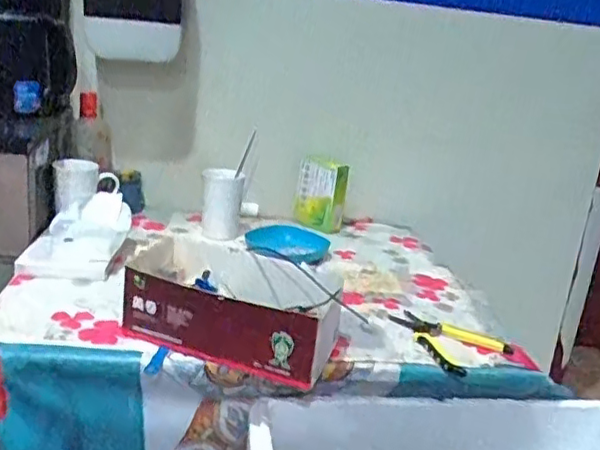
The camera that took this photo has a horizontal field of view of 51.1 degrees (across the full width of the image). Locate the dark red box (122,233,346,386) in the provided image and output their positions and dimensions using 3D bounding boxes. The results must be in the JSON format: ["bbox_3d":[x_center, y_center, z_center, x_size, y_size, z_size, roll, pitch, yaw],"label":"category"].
[{"bbox_3d":[-0.086,0.100,0.794,0.264,0.089,0.141,14,19,21],"label":"dark red box"}]

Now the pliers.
[{"bbox_3d":[0.206,0.161,0.888,0.121,0.023,0.140,-4,21,-32],"label":"pliers"}]

